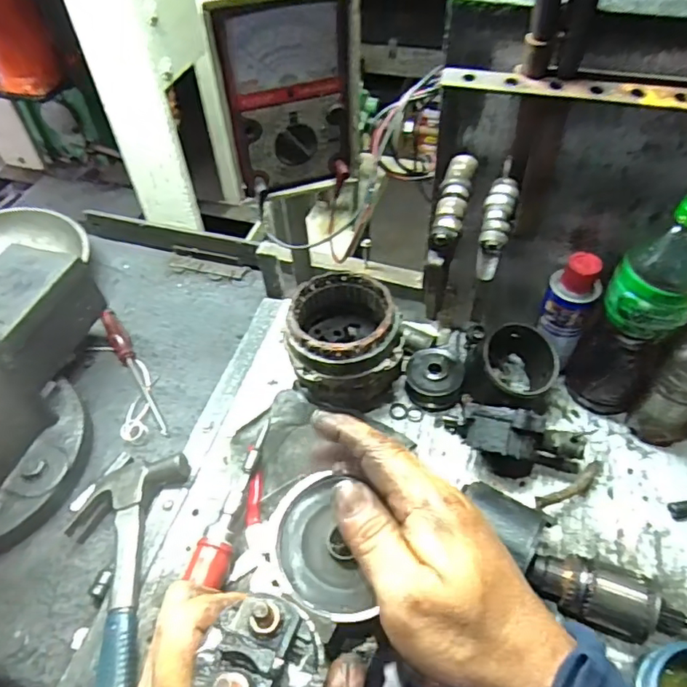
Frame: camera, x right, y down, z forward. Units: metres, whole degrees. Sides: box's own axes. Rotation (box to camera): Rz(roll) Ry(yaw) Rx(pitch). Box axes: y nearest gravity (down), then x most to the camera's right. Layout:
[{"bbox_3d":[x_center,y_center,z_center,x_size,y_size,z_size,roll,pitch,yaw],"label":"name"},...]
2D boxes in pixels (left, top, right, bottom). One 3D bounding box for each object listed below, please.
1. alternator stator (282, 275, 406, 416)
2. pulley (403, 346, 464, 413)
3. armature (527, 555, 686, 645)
[{"bbox_3d":[0.004,0.003,0.636,0.117,0.123,0.125,-1,51,1],"label":"alternator stator"},{"bbox_3d":[0.107,0.042,0.647,0.065,0.043,0.059,4,51,5],"label":"pulley"},{"bbox_3d":[0.237,0.229,0.484,0.139,0.052,0.051,14,52,13],"label":"armature"}]

